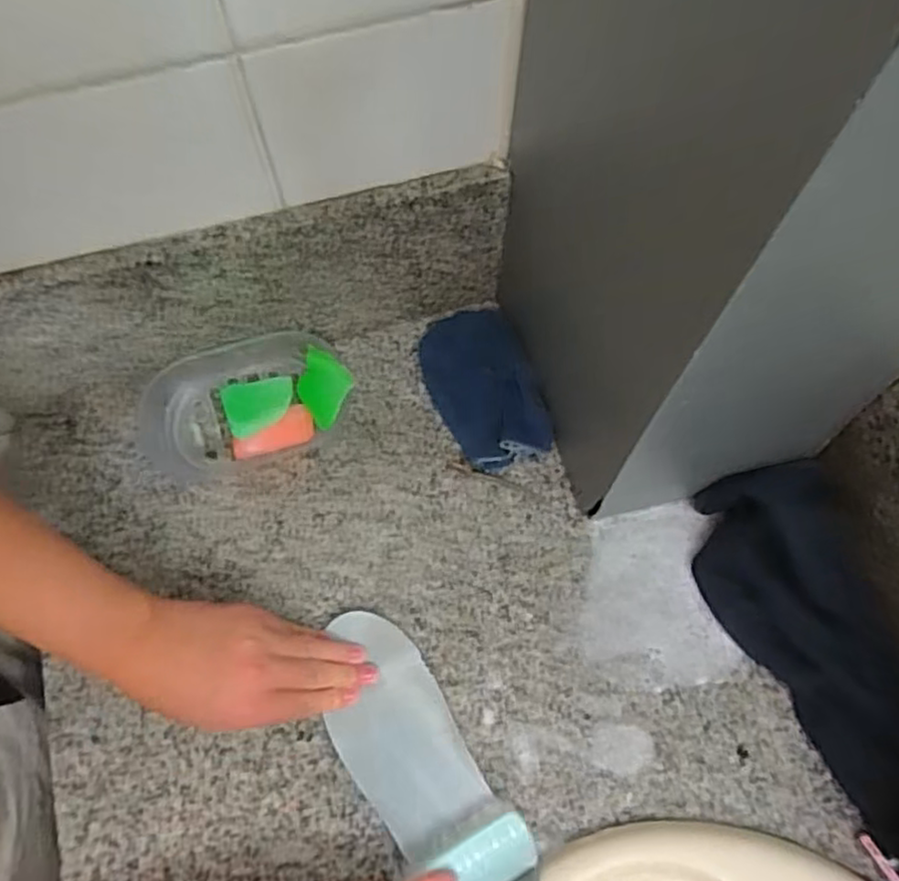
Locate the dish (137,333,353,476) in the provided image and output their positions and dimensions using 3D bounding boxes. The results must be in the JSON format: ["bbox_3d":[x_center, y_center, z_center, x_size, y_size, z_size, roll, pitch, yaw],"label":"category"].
[{"bbox_3d":[-0.163,-0.022,0.546,0.165,0.058,0.092,-17,68,-9],"label":"dish"}]

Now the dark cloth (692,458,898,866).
[{"bbox_3d":[0.258,0.145,0.485,0.102,0.050,0.258,-12,67,-7],"label":"dark cloth"}]

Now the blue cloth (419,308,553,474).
[{"bbox_3d":[0.028,-0.047,0.580,0.083,0.021,0.144,-22,69,-11],"label":"blue cloth"}]

